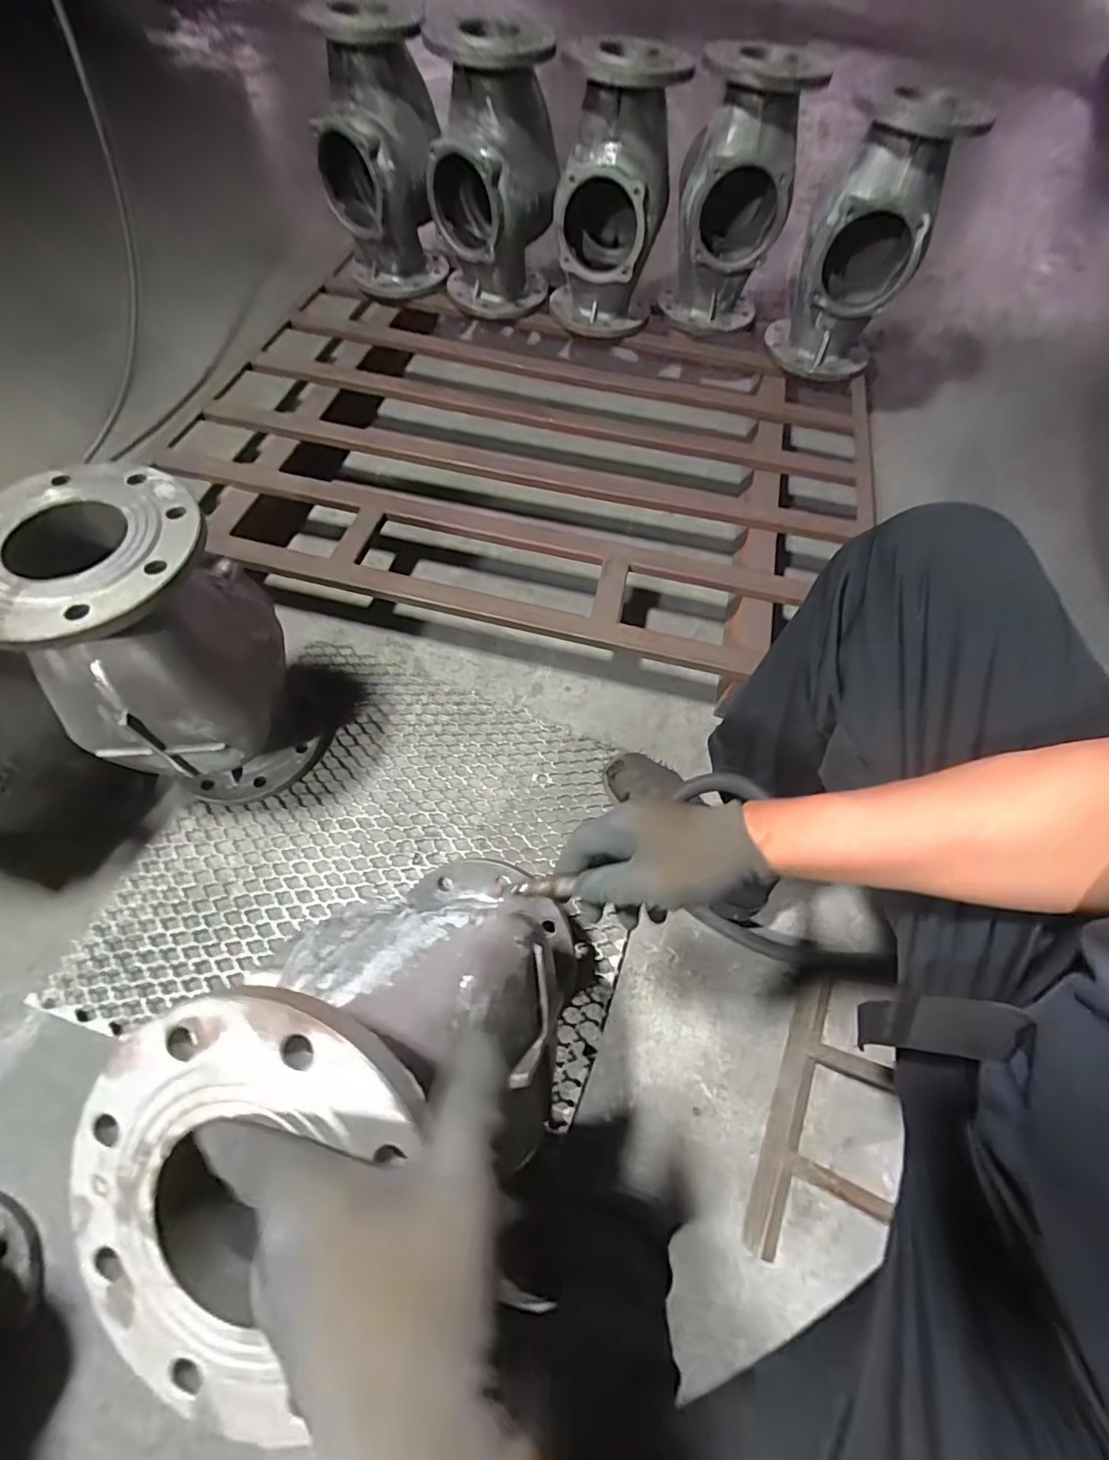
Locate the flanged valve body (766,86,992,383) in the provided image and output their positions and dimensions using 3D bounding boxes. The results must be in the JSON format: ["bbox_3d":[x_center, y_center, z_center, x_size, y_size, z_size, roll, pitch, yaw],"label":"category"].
[{"bbox_3d":[0.561,-0.879,1.024,0.207,0.397,0.240,24,62,9],"label":"flanged valve body"}]

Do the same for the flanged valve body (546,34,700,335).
[{"bbox_3d":[0.106,-0.969,1.039,0.207,0.397,0.181,4,61,-2],"label":"flanged valve body"}]

